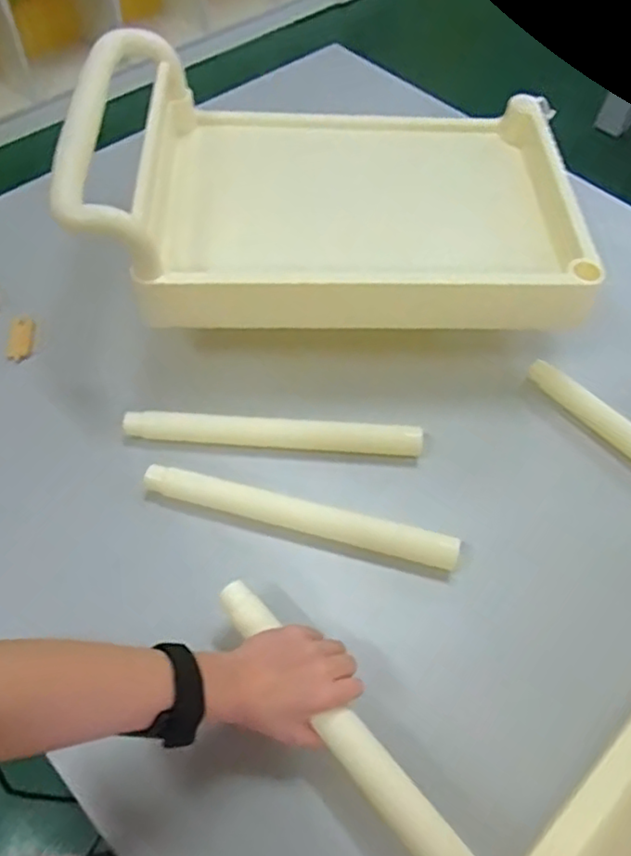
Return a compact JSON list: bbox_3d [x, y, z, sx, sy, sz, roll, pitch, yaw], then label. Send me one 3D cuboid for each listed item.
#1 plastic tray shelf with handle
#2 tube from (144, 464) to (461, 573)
[{"bbox_3d":[0.021,-0.276,0.738,0.539,0.181,0.353,0,54,-3],"label":"plastic tray shelf with handle"},{"bbox_3d":[-0.015,0.085,0.624,0.307,0.028,0.027,14,55,7],"label":"tube"}]

